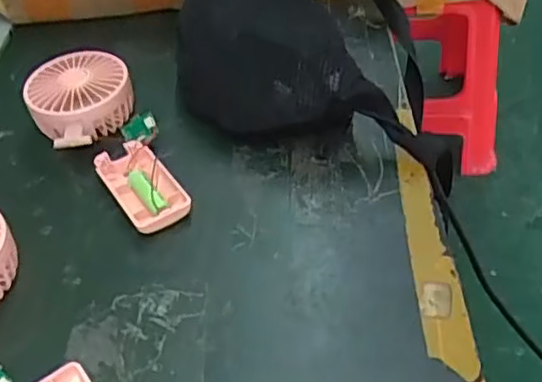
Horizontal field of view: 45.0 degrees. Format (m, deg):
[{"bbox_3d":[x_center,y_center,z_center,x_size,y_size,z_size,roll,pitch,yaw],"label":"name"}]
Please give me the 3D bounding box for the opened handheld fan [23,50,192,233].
[{"bbox_3d":[-0.130,-0.042,0.531,0.085,0.043,0.207,-29,61,-21],"label":"opened handheld fan"}]

